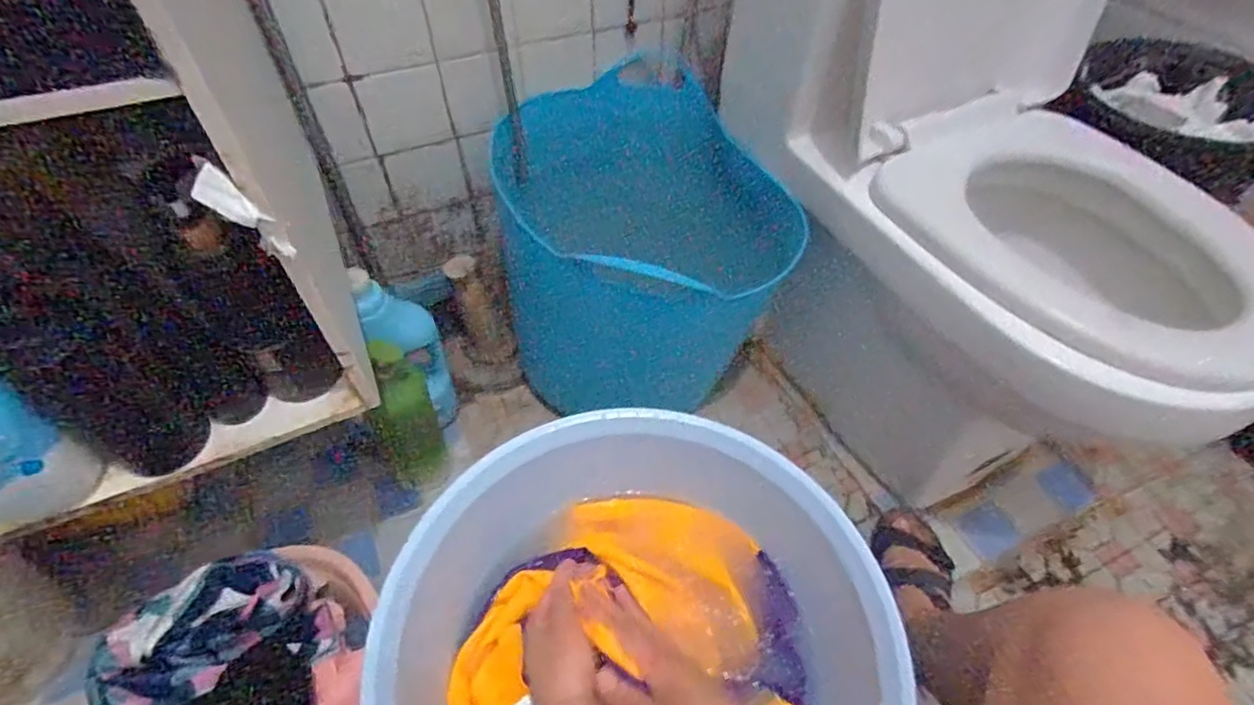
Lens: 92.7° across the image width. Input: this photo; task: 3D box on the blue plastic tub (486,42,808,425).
[{"bbox_3d":[0.035,-0.161,0.966,0.453,0.383,0.335,-10,53,-8],"label":"blue plastic tub"}]

